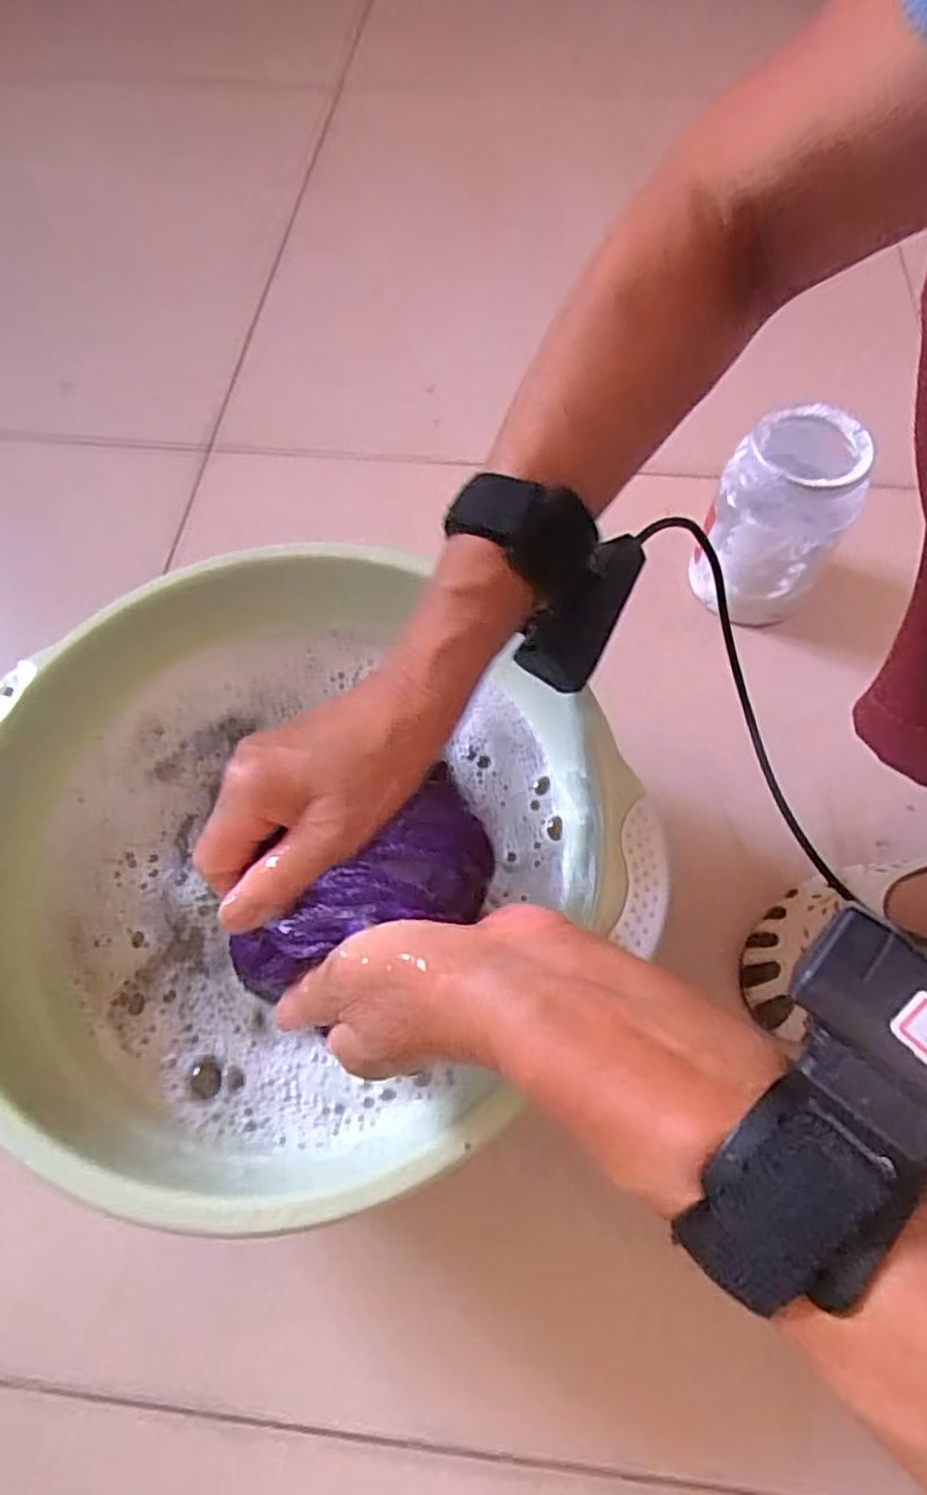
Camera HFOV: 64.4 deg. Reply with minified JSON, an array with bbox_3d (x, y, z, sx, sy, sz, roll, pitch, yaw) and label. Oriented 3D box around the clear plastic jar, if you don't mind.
[{"bbox_3d":[0.206,-0.151,0.499,0.078,0.141,0.087,19,65,9],"label":"clear plastic jar"}]

